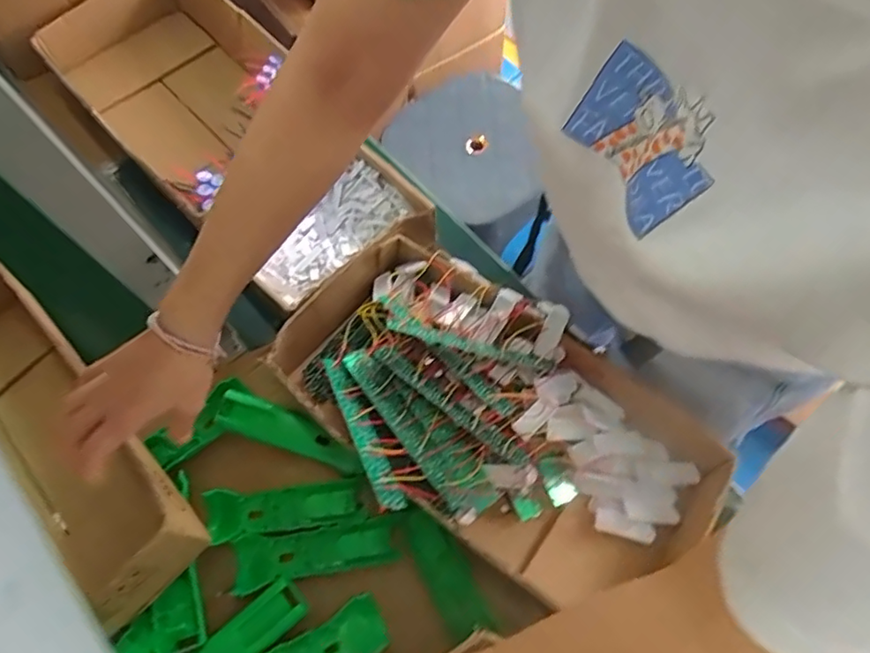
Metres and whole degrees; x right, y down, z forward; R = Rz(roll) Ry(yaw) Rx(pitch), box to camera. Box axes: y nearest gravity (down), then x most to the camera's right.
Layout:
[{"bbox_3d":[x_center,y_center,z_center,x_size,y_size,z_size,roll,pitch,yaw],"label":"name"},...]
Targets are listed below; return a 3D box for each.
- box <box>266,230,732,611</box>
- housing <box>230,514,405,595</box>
[{"bbox_3d":[0.055,0.079,0.558,0.409,0.099,0.240,38,72,15],"label":"box"},{"bbox_3d":[-0.111,0.216,0.554,0.155,0.018,0.046,-9,67,-4],"label":"housing"}]

